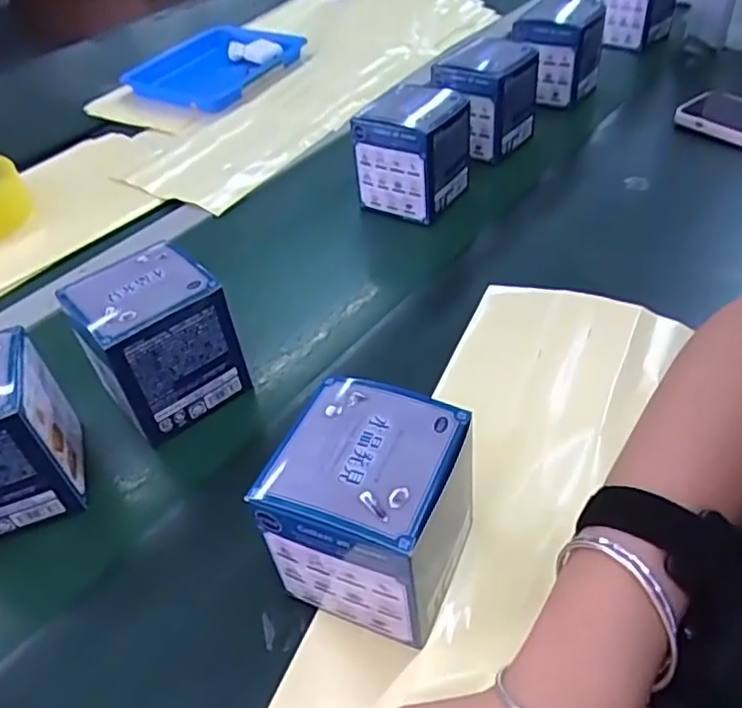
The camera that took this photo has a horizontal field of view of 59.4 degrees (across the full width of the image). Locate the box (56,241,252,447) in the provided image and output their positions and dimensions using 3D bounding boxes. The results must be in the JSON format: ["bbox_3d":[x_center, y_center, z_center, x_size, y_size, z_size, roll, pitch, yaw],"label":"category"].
[{"bbox_3d":[-0.144,-0.006,0.438,0.086,0.097,0.077,-33,50,-22],"label":"box"}]

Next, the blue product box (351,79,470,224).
[{"bbox_3d":[0.041,-0.192,0.604,0.087,0.101,0.092,19,49,24],"label":"blue product box"}]

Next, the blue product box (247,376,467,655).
[{"bbox_3d":[0.003,0.077,0.320,0.083,0.089,0.083,15,50,22],"label":"blue product box"}]

